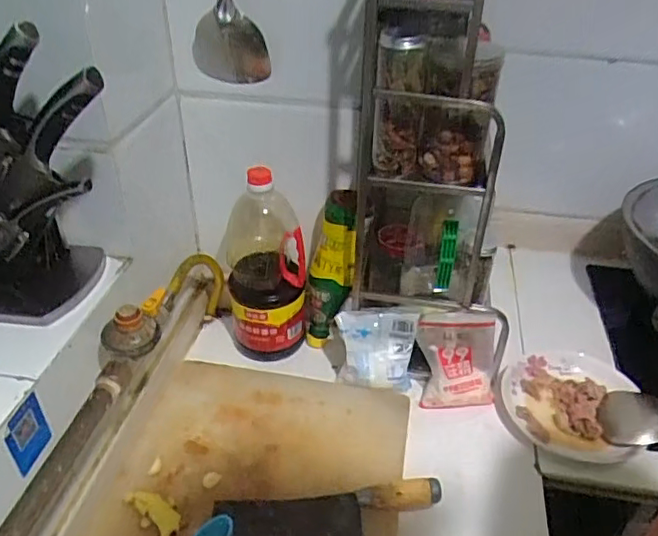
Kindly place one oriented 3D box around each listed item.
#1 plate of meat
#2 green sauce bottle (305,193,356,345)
[{"bbox_3d":[0.352,0.194,0.821,0.180,0.035,0.185,1,36,-1],"label":"plate of meat"},{"bbox_3d":[0.005,0.004,0.864,0.067,0.240,0.079,4,36,3],"label":"green sauce bottle"}]

